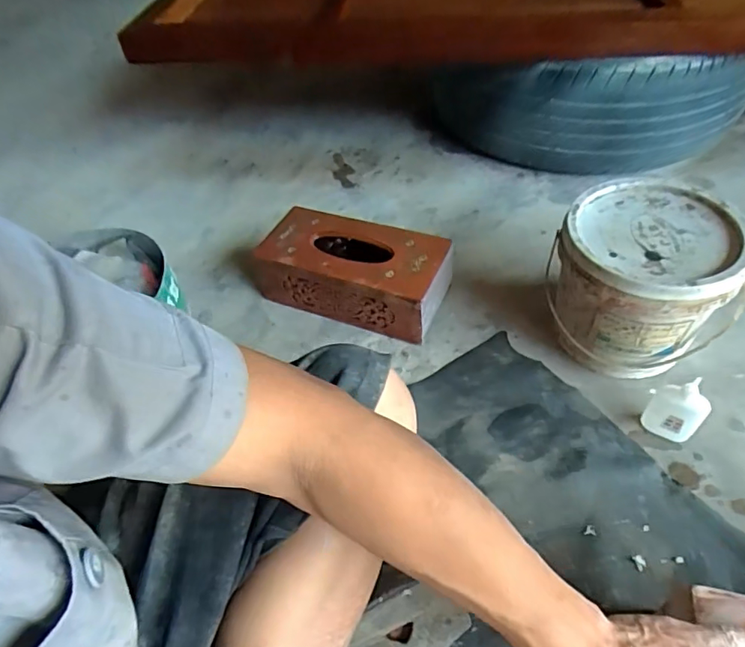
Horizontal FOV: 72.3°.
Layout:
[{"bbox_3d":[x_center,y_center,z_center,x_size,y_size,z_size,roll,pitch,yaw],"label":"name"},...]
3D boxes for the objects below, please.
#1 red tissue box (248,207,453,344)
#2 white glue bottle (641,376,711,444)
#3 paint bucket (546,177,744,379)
[{"bbox_3d":[-0.032,-0.079,0.747,0.281,0.100,0.125,17,55,19],"label":"red tissue box"},{"bbox_3d":[0.338,0.091,0.565,0.053,0.084,0.040,32,61,28],"label":"white glue bottle"},{"bbox_3d":[0.319,-0.046,0.623,0.187,0.180,0.174,-3,51,4],"label":"paint bucket"}]

